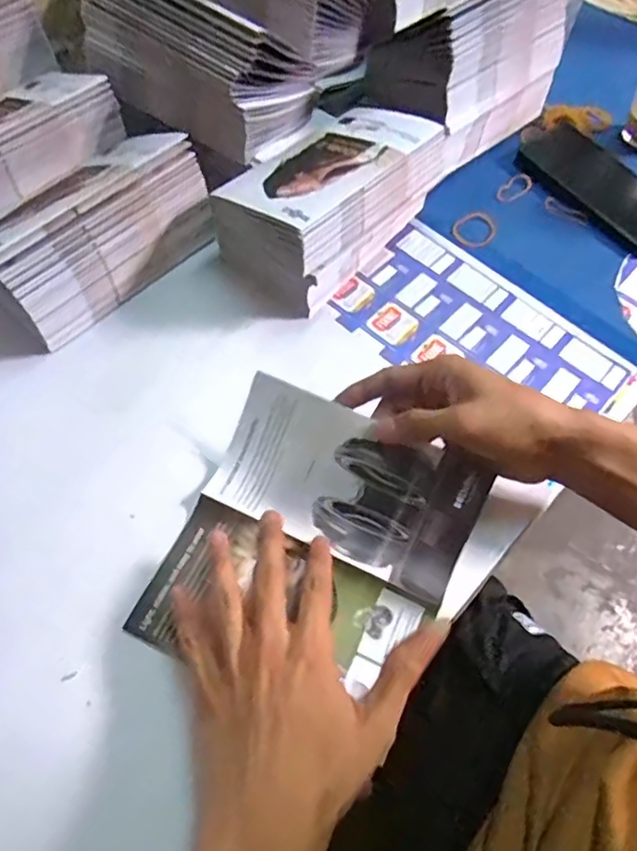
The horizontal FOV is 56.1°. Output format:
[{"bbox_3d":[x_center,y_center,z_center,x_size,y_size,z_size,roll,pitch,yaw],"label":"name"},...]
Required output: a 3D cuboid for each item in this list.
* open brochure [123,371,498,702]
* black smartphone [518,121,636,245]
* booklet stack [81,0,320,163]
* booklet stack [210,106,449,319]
[{"bbox_3d":[-0.003,0.077,0.381,0.171,0.051,0.180,25,62,11],"label":"open brochure"},{"bbox_3d":[0.275,-0.246,0.597,0.085,0.017,0.184,-36,68,-21],"label":"black smartphone"},{"bbox_3d":[-0.102,-0.319,0.502,0.188,0.089,0.103,30,63,13],"label":"booklet stack"},{"bbox_3d":[0.006,-0.188,0.501,0.117,0.091,0.190,40,66,17],"label":"booklet stack"}]

